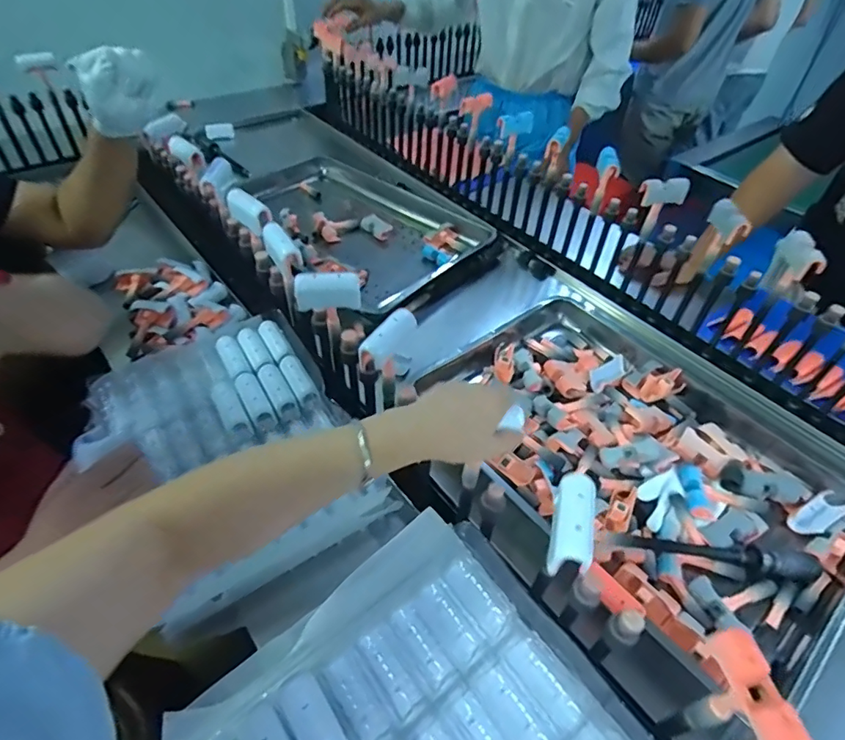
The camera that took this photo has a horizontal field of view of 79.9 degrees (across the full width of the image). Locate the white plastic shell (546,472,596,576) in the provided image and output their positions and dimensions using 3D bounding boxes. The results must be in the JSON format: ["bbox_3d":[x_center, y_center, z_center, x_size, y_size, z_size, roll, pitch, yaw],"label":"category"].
[{"bbox_3d":[0.121,0.123,0.412,0.032,0.035,0.076,11,46,11],"label":"white plastic shell"}]

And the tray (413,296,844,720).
[{"bbox_3d":[0.315,0.112,0.740,0.414,0.059,0.579,-32,54,-28],"label":"tray"}]

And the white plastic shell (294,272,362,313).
[{"bbox_3d":[-0.113,-0.093,0.607,0.077,0.054,0.023,-1,45,-2],"label":"white plastic shell"}]

